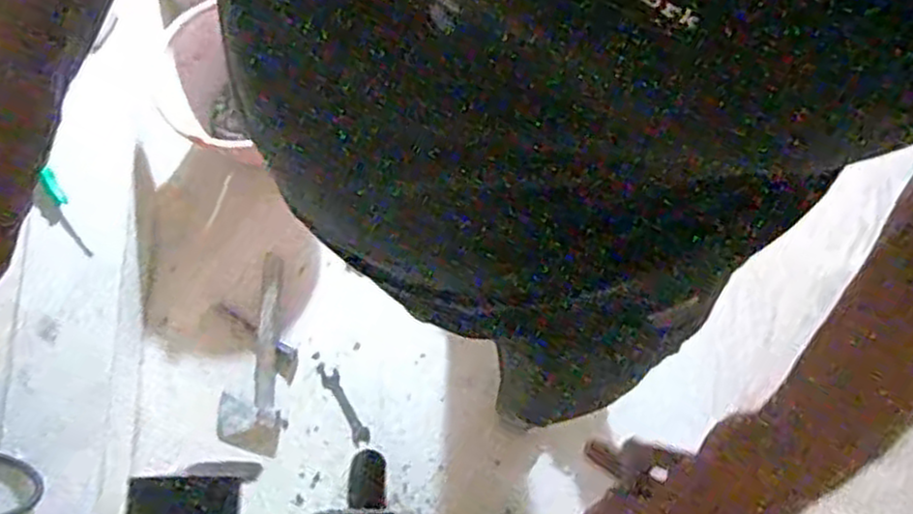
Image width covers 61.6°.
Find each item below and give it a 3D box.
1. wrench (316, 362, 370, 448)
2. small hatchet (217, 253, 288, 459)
[{"bbox_3d":[-0.204,0.261,1.374,0.034,0.009,0.162,-28,76,-9],"label":"wrench"},{"bbox_3d":[-0.346,0.174,1.389,0.111,0.019,0.350,9,73,1],"label":"small hatchet"}]

